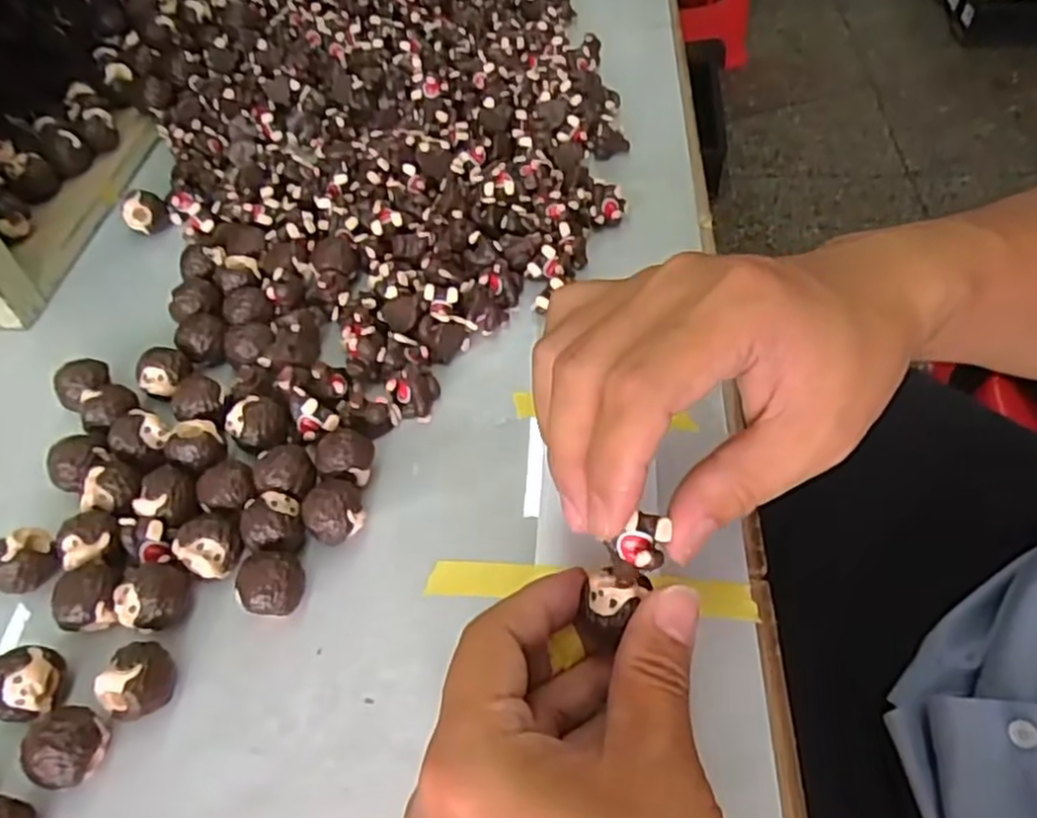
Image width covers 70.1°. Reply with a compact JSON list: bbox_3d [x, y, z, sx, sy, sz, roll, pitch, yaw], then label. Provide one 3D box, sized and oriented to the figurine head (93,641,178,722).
[{"bbox_3d":[-0.135,0.099,0.265,0.022,0.023,0.025,15,54,13],"label":"figurine head"}]

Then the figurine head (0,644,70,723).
[{"bbox_3d":[-0.177,0.100,0.267,0.019,0.024,0.024,2,52,4],"label":"figurine head"}]

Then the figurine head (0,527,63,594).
[{"bbox_3d":[-0.197,0.063,0.296,0.024,0.024,0.020,-34,58,-22],"label":"figurine head"}]

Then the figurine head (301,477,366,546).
[{"bbox_3d":[-0.076,0.044,0.304,0.024,0.024,0.024,-1,52,1],"label":"figurine head"}]

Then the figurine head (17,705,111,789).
[{"bbox_3d":[-0.154,0.116,0.252,0.022,0.023,0.024,-1,52,1],"label":"figurine head"}]

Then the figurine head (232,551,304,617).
[{"bbox_3d":[-0.094,0.070,0.285,0.025,0.024,0.022,-25,55,-17],"label":"figurine head"}]

